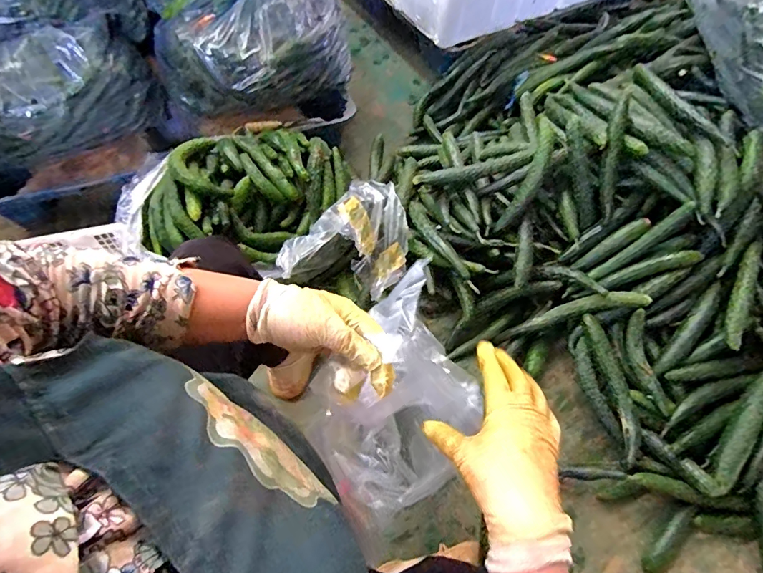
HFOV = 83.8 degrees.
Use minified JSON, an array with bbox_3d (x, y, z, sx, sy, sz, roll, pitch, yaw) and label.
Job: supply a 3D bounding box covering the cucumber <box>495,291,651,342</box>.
[{"bbox_3d":[0.400,0.065,0.921,0.306,0.033,0.053,-22,57,27],"label":"cucumber"}]

